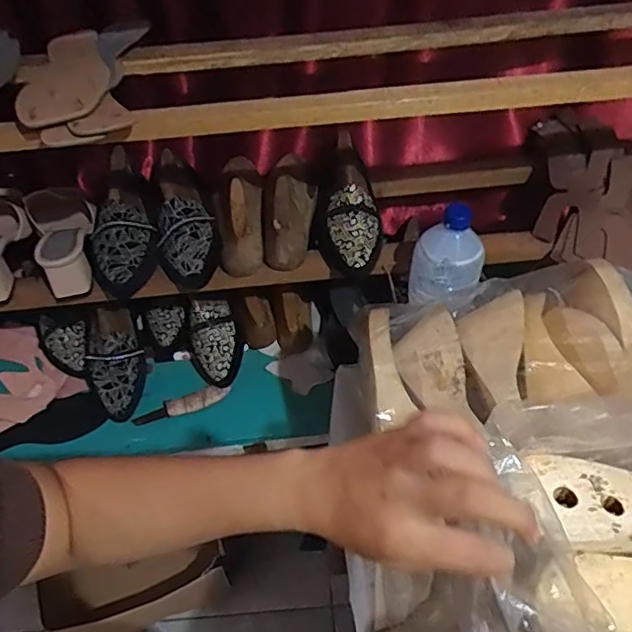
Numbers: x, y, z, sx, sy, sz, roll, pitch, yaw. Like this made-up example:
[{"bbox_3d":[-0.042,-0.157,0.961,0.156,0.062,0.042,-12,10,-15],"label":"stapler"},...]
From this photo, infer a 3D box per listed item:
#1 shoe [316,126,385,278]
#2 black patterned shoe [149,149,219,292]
[{"bbox_3d":[0.046,-0.156,0.794,0.085,0.087,0.220,0,48,1],"label":"shoe"},{"bbox_3d":[-0.181,-0.141,0.778,0.080,0.078,0.226,-13,49,-10],"label":"black patterned shoe"}]

